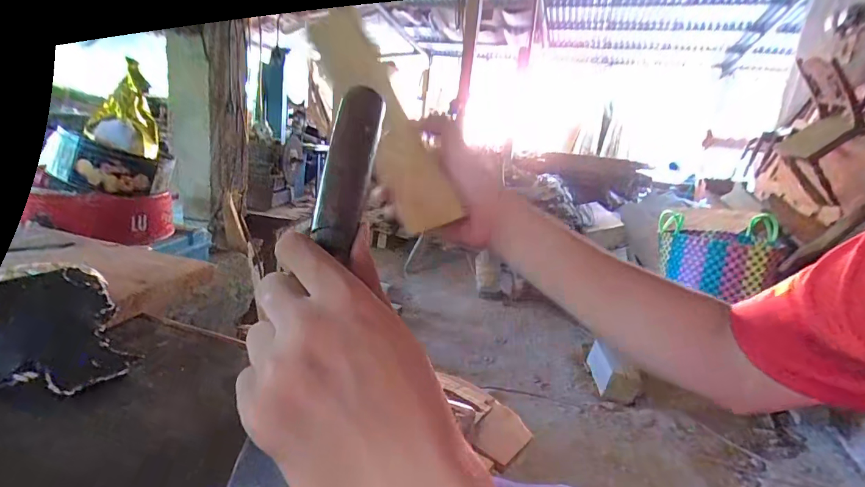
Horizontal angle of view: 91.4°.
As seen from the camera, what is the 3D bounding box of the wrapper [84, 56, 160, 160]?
[{"bbox_3d":[-0.556,-0.243,0.759,0.106,0.162,0.107,-2,16,-34],"label":"wrapper"}]

